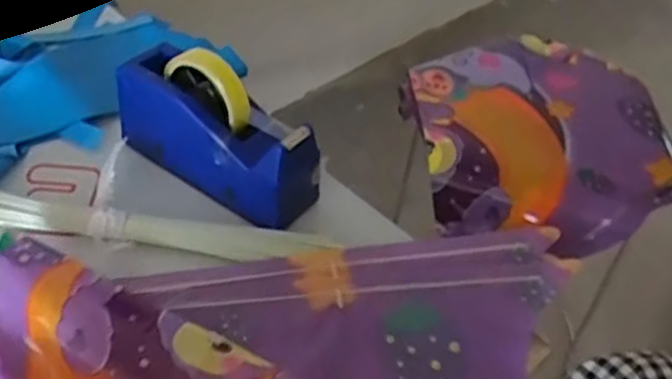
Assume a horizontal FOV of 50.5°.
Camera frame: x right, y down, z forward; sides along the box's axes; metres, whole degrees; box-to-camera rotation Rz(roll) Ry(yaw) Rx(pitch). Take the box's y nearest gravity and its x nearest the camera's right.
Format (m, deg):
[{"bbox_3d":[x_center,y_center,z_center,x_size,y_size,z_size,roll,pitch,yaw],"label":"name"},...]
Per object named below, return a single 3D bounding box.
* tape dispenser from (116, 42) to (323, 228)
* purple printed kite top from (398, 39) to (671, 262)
[{"bbox_3d":[-0.111,-0.059,0.662,0.200,0.108,0.078,32,49,23],"label":"tape dispenser"},{"bbox_3d":[0.253,-0.075,0.879,0.316,0.056,0.345,4,44,-3],"label":"purple printed kite top"}]

